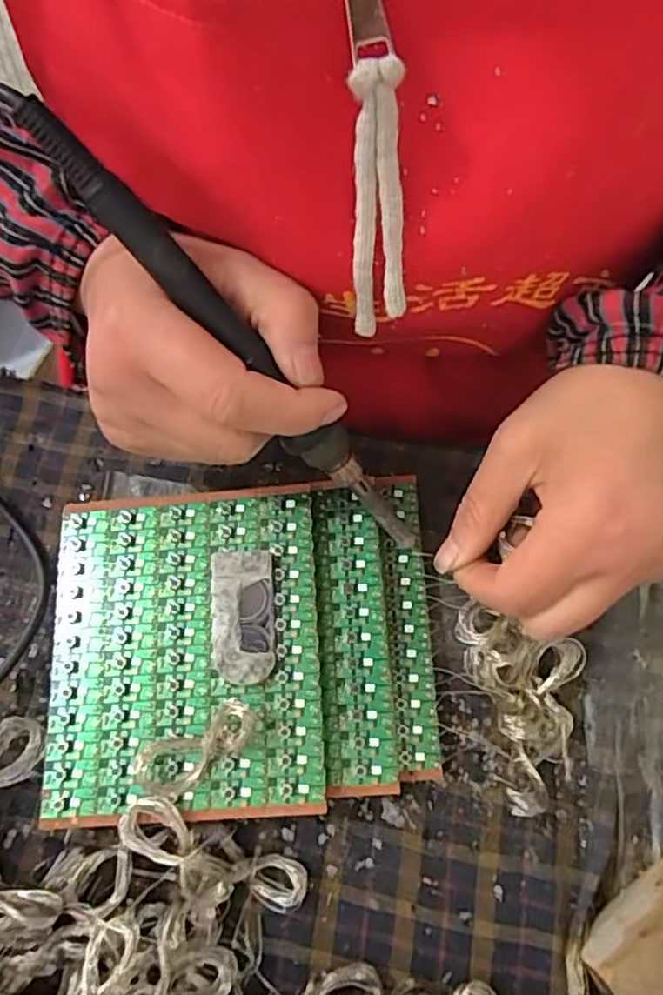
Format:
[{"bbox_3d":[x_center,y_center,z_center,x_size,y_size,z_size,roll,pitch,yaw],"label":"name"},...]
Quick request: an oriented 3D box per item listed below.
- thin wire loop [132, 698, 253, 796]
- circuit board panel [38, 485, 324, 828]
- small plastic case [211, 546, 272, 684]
[{"bbox_3d":[-0.050,0.093,0.245,0.051,0.011,0.020,-32,73,9],"label":"thin wire loop"},{"bbox_3d":[-0.059,0.058,0.262,0.107,0.004,0.125,-4,71,5],"label":"circuit board panel"},{"bbox_3d":[-0.035,0.047,0.260,0.023,0.012,0.050,-2,72,-2],"label":"small plastic case"}]

